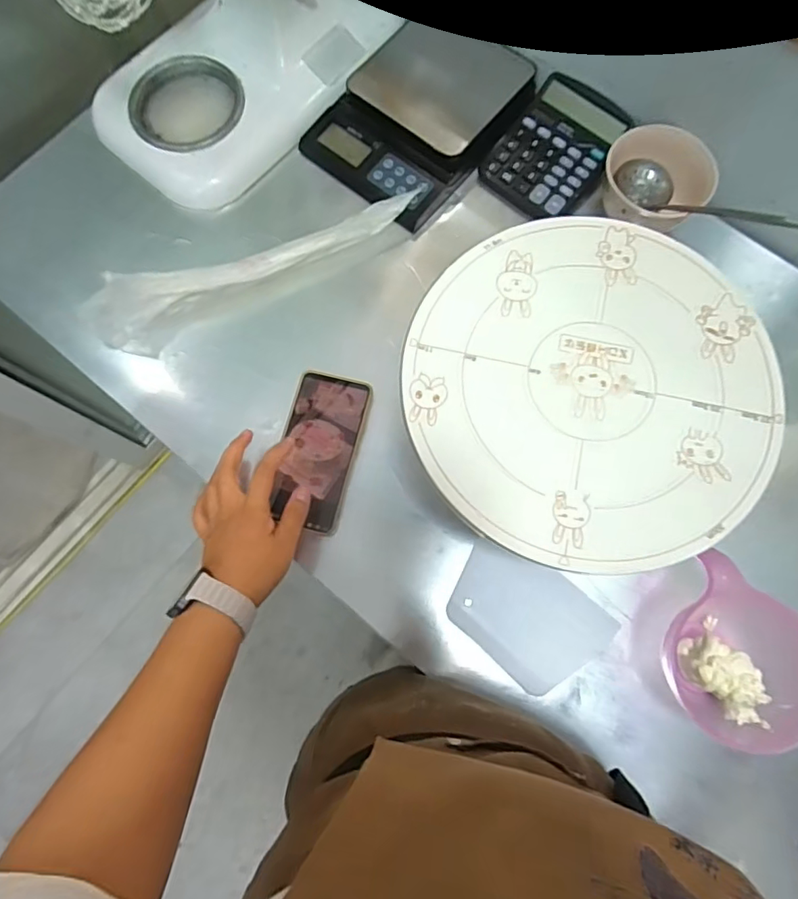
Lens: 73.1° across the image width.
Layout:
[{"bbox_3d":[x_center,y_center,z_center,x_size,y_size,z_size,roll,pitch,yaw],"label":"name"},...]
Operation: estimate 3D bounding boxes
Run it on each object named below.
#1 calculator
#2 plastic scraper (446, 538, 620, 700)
[{"bbox_3d":[0.179,-0.347,0.620,0.117,0.027,0.158,36,79,9],"label":"calculator"},{"bbox_3d":[0.119,0.155,0.510,0.143,0.009,0.102,42,83,10],"label":"plastic scraper"}]

